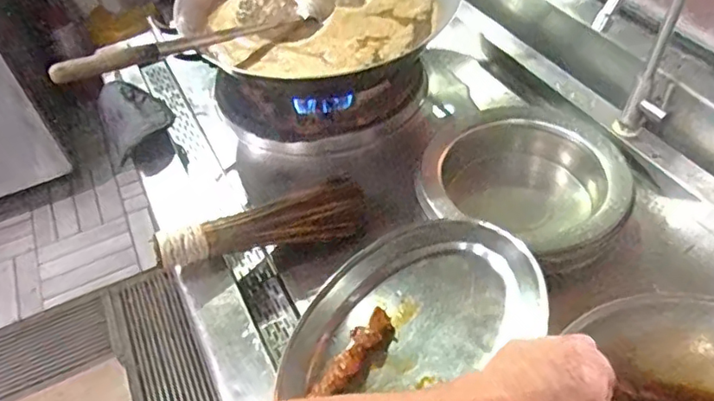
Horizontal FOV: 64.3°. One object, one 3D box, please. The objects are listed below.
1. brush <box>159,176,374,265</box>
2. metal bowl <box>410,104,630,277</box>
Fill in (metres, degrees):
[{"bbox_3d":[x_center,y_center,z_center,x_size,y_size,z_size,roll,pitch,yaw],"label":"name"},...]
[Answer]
[{"bbox_3d":[-0.125,0.038,0.789,0.285,0.082,0.071,-19,49,-13],"label":"brush"},{"bbox_3d":[0.259,-0.025,0.881,0.289,0.095,0.288,-2,47,3],"label":"metal bowl"}]

